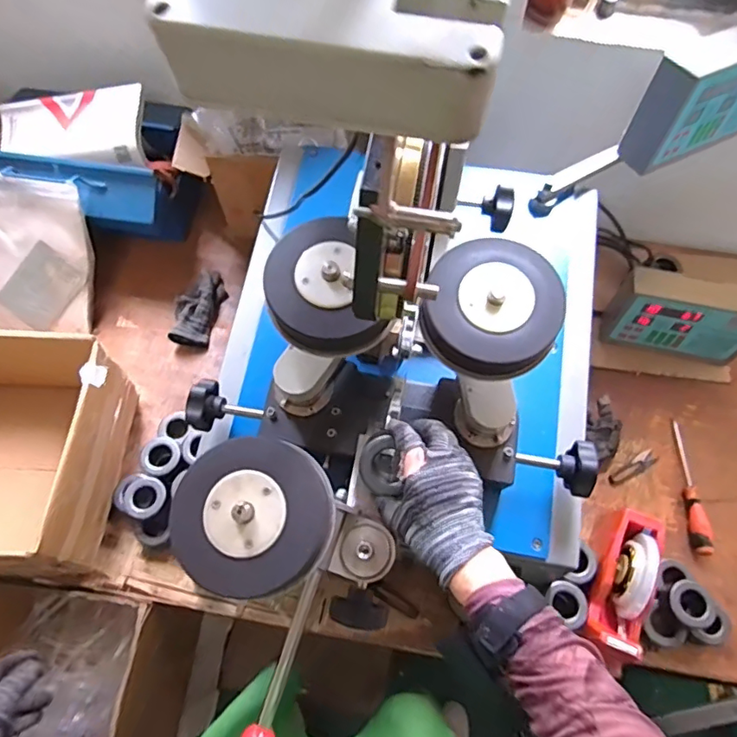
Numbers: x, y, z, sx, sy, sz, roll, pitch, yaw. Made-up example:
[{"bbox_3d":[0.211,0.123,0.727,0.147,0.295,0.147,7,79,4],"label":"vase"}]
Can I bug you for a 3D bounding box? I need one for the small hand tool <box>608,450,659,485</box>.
[{"bbox_3d":[0.441,0.167,0.891,0.091,0.012,0.024,-30,68,-15],"label":"small hand tool"}]

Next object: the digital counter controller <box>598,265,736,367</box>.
[{"bbox_3d":[0.542,-0.093,0.921,0.222,0.158,0.078,12,64,5],"label":"digital counter controller"}]

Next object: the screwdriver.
[{"bbox_3d":[0.520,0.187,0.860,0.023,0.031,0.216,6,64,2],"label":"screwdriver"}]

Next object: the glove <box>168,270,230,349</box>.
[{"bbox_3d":[-0.320,-0.114,1.002,0.080,0.041,0.157,11,64,4],"label":"glove"}]

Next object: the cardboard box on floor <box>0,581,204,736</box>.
[{"bbox_3d":[-0.494,0.514,0.846,0.323,0.283,0.291,8,64,3],"label":"cardboard box on floor"}]

